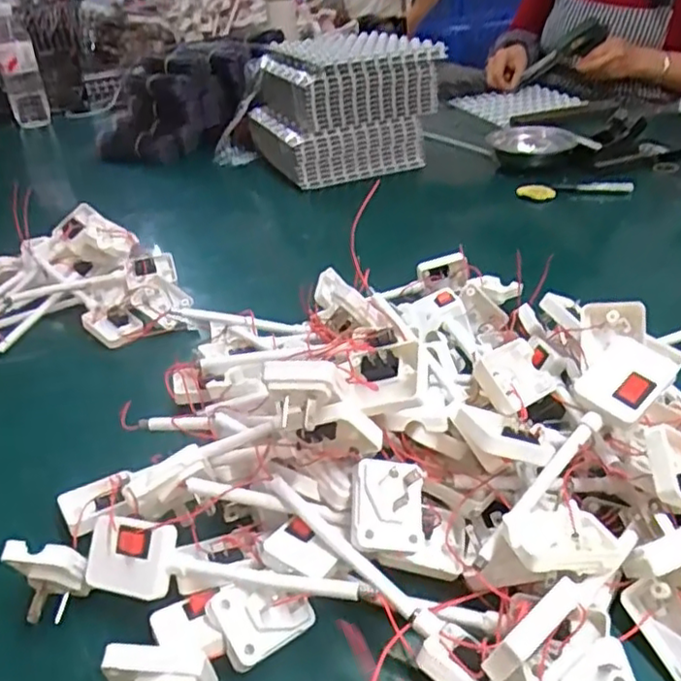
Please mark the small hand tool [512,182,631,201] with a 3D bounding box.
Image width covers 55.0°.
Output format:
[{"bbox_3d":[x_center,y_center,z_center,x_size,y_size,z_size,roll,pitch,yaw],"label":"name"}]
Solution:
[{"bbox_3d":[0.302,-0.200,0.854,0.150,0.019,0.027,-7,32,-4],"label":"small hand tool"}]

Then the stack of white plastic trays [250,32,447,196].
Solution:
[{"bbox_3d":[0.002,-0.353,0.985,0.224,0.162,0.204,-16,34,-18],"label":"stack of white plastic trays"}]

